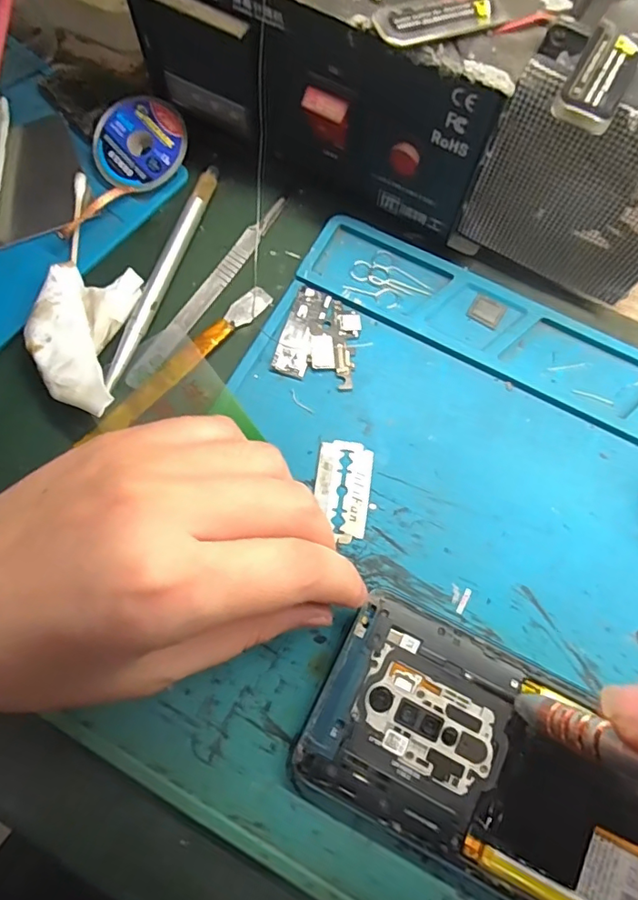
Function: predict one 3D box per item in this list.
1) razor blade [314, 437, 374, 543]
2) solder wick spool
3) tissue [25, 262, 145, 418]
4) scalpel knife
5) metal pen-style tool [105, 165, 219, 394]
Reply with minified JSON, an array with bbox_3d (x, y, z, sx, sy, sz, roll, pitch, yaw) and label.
[{"bbox_3d":[0.010,0.016,0.219,0.023,0.004,0.041,9,74,2],"label":"razor blade"},{"bbox_3d":[-0.087,-0.147,0.255,0.043,0.015,0.042,0,74,1],"label":"solder wick spool"},{"bbox_3d":[-0.102,-0.048,0.227,0.038,0.016,0.070,1,74,0],"label":"tissue"},{"bbox_3d":[-0.051,-0.075,0.245,0.010,0.007,0.114,32,76,8],"label":"scalpel knife"},{"bbox_3d":[-0.071,-0.082,0.244,0.009,0.005,0.119,18,75,5],"label":"metal pen-style tool"}]

